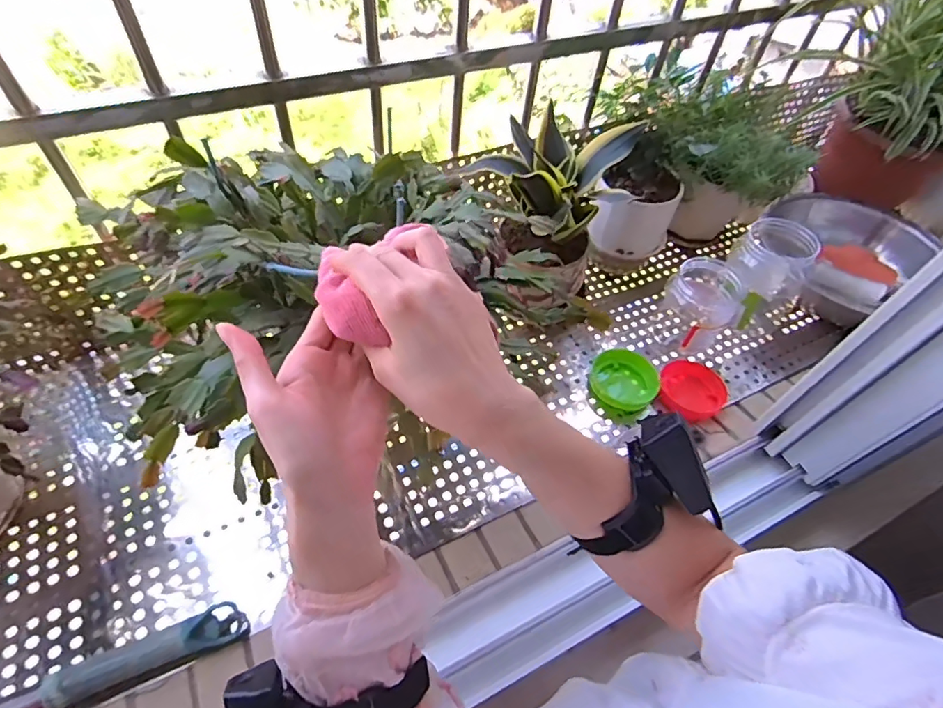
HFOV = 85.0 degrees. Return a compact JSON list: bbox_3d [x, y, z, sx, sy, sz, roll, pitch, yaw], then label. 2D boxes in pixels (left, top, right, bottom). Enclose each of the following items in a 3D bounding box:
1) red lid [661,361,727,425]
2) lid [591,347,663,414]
[{"bbox_3d":[0.300,0.046,0.702,0.092,0.015,0.087,2,50,-2],"label":"red lid"},{"bbox_3d":[0.209,0.037,0.705,0.088,0.017,0.102,27,56,14],"label":"lid"}]

